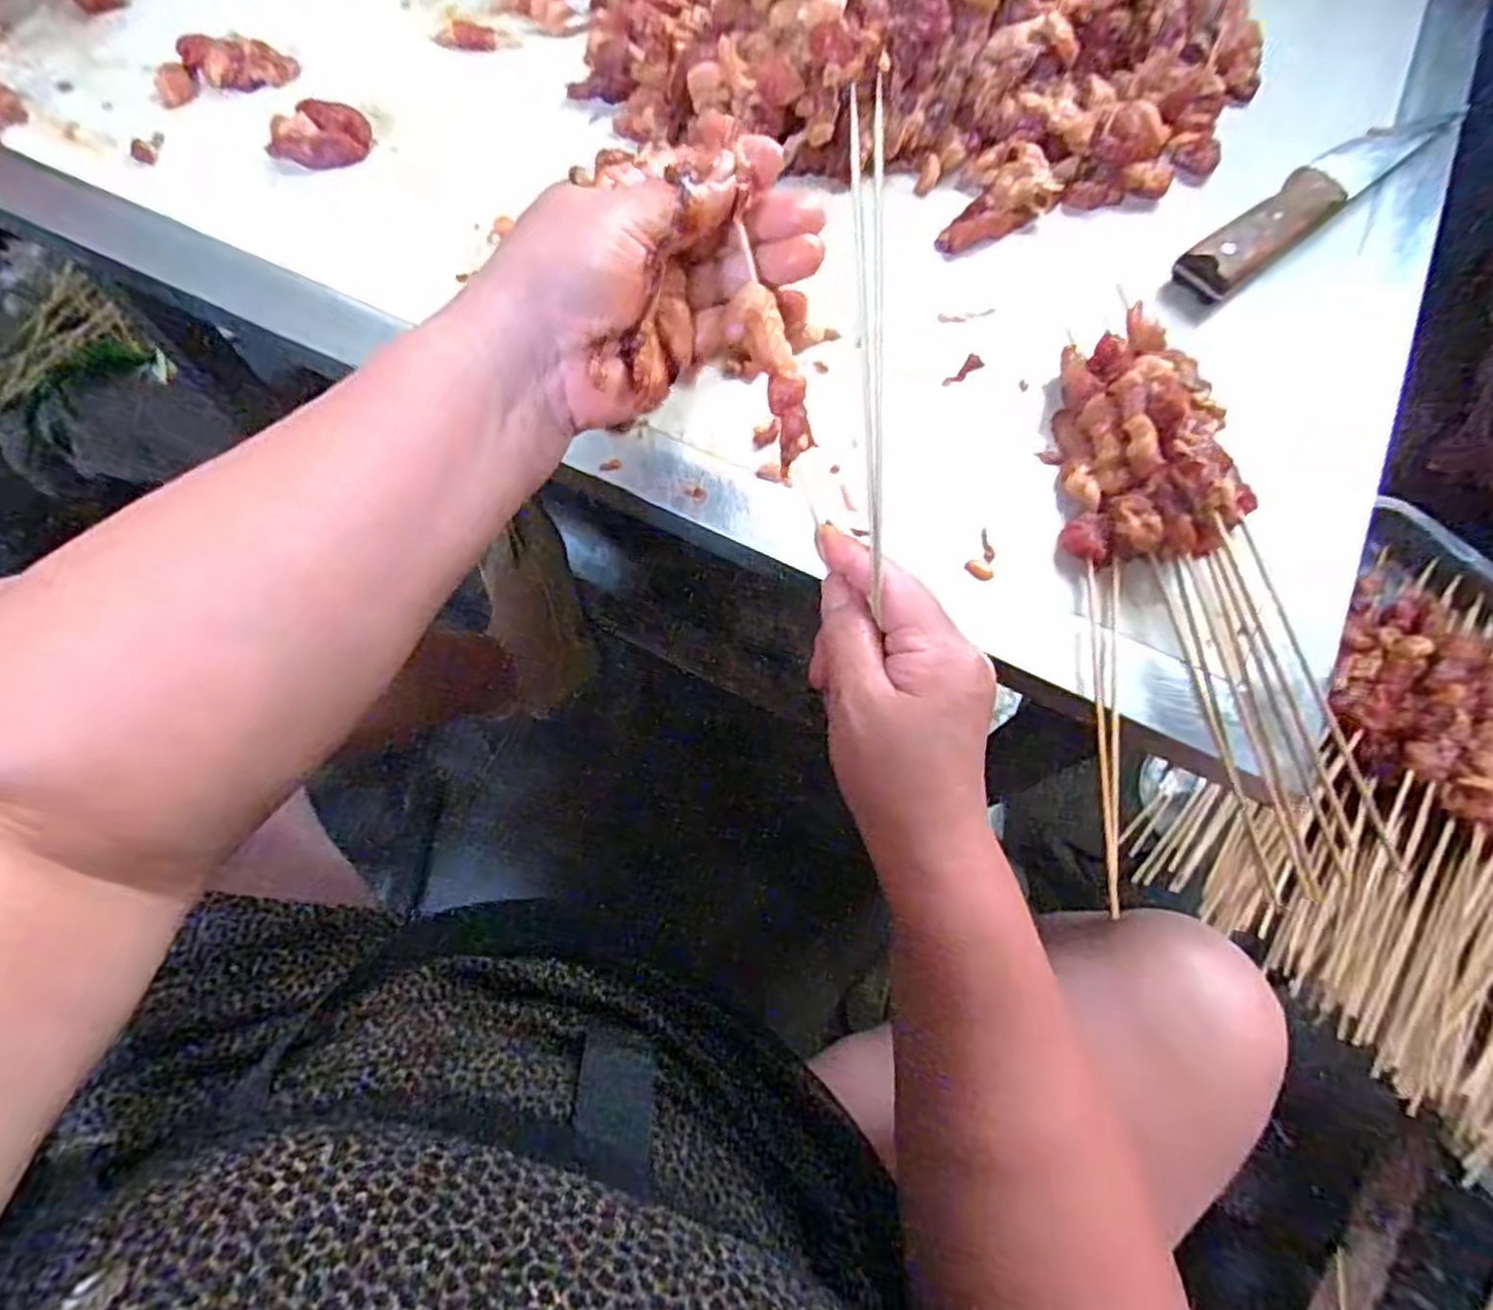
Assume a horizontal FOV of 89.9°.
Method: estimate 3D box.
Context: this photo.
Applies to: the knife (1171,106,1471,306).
[{"bbox_3d":[0.334,-0.270,0.430,0.226,0.027,0.034,-37,75,-14],"label":"knife"}]

